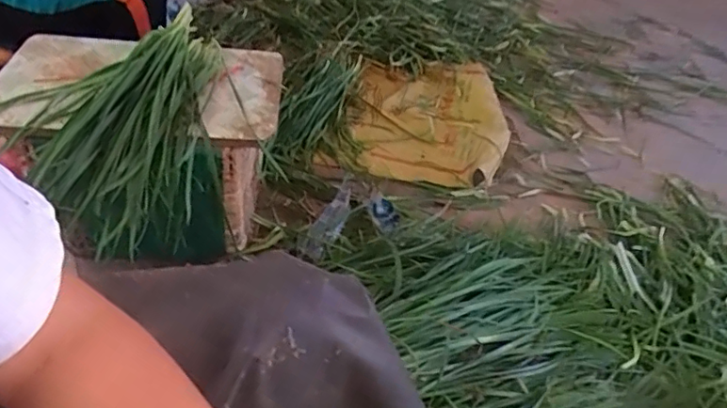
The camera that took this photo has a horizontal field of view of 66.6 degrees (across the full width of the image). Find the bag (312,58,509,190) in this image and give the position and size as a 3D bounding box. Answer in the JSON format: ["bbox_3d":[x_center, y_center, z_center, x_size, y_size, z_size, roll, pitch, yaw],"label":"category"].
[{"bbox_3d":[0.166,-0.233,1.482,0.423,0.074,0.552,15,42,7],"label":"bag"}]

